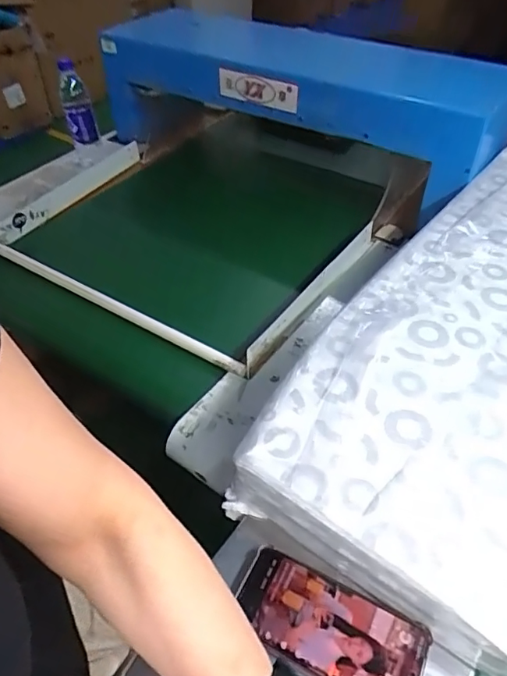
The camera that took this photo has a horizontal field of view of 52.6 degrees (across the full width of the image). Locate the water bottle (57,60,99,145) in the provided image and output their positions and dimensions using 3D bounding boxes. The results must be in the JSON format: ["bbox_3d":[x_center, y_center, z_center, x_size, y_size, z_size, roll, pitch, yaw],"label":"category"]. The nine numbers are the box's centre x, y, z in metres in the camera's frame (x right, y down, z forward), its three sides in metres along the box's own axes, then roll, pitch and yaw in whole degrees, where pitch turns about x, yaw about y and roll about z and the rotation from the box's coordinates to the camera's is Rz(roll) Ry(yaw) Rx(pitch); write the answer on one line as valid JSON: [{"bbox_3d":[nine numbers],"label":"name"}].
[{"bbox_3d":[-0.393,-0.519,1.141,0.064,0.168,0.073,-15,48,-16],"label":"water bottle"}]

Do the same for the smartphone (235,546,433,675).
[{"bbox_3d":[0.063,0.248,0.438,0.159,0.010,0.078,22,49,18],"label":"smartphone"}]

